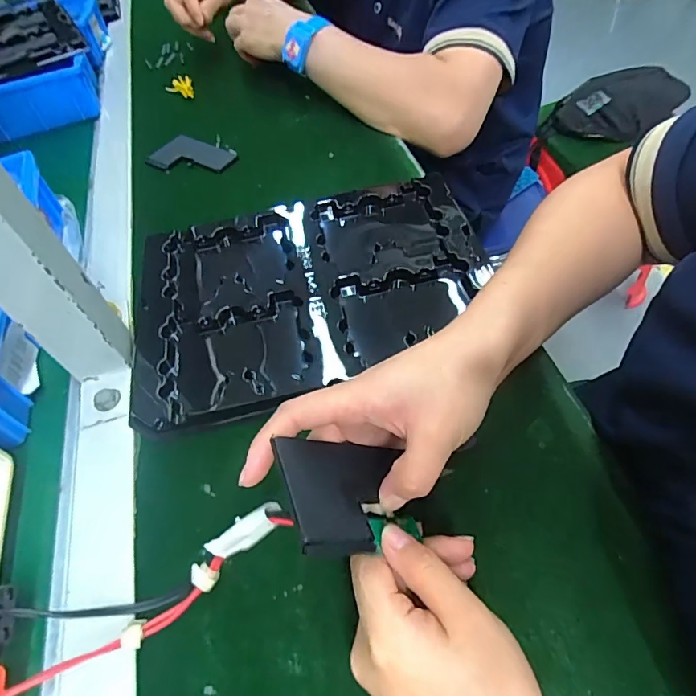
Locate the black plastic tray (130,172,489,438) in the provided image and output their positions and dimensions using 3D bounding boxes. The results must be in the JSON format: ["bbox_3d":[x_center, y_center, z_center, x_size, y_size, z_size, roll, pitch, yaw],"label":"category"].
[{"bbox_3d":[-0.034,-0.054,0.391,0.292,0.020,0.205,-16,54,-5],"label":"black plastic tray"}]

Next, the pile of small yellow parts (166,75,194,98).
[{"bbox_3d":[-0.231,-0.356,0.634,0.036,0.012,0.045,-15,55,-7],"label":"pile of small yellow parts"}]

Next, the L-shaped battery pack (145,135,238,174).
[{"bbox_3d":[-0.178,-0.225,0.534,0.101,0.010,0.050,8,56,9],"label":"L-shaped battery pack"}]

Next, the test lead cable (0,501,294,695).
[{"bbox_3d":[-0.113,0.136,0.232,0.181,0.066,0.062,-13,55,-6],"label":"test lead cable"}]

